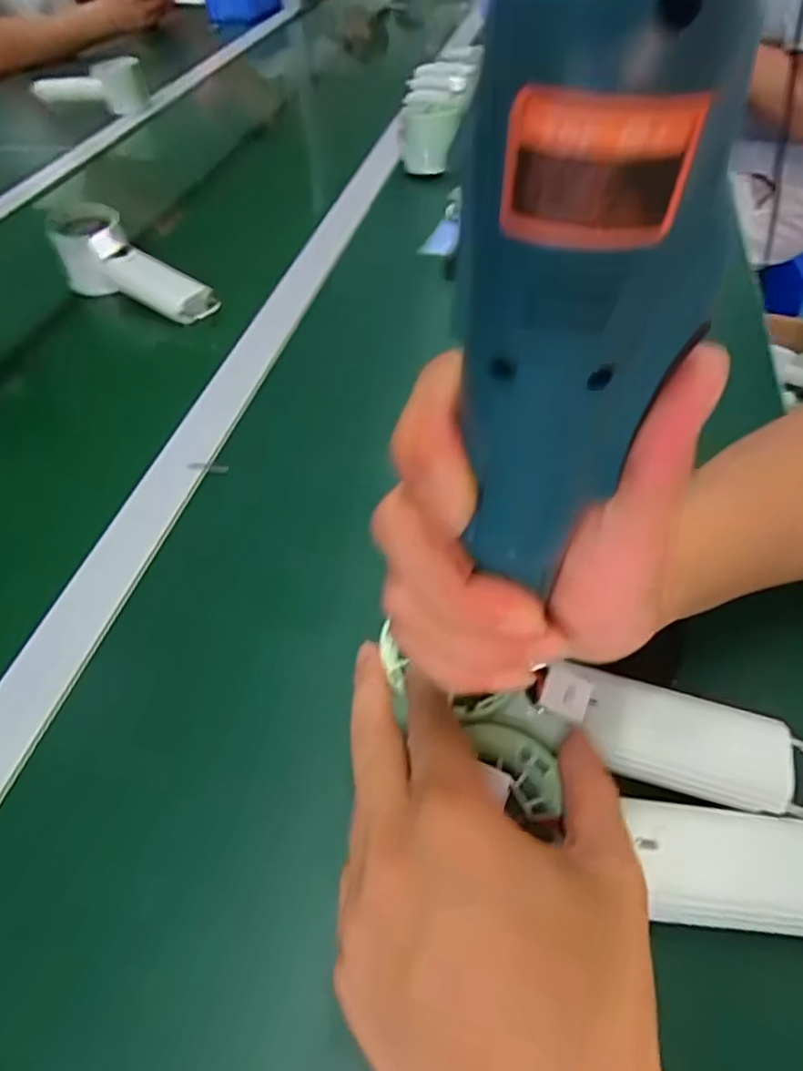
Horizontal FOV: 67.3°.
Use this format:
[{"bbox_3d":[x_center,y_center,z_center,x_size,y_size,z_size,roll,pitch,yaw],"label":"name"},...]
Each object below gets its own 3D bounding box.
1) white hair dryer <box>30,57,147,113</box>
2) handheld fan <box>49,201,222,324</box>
[{"bbox_3d":[-0.478,-0.695,0.929,0.176,0.060,0.056,11,52,12],"label":"white hair dryer"},{"bbox_3d":[-0.251,-0.249,0.578,0.183,0.064,0.057,30,57,10],"label":"handheld fan"}]

